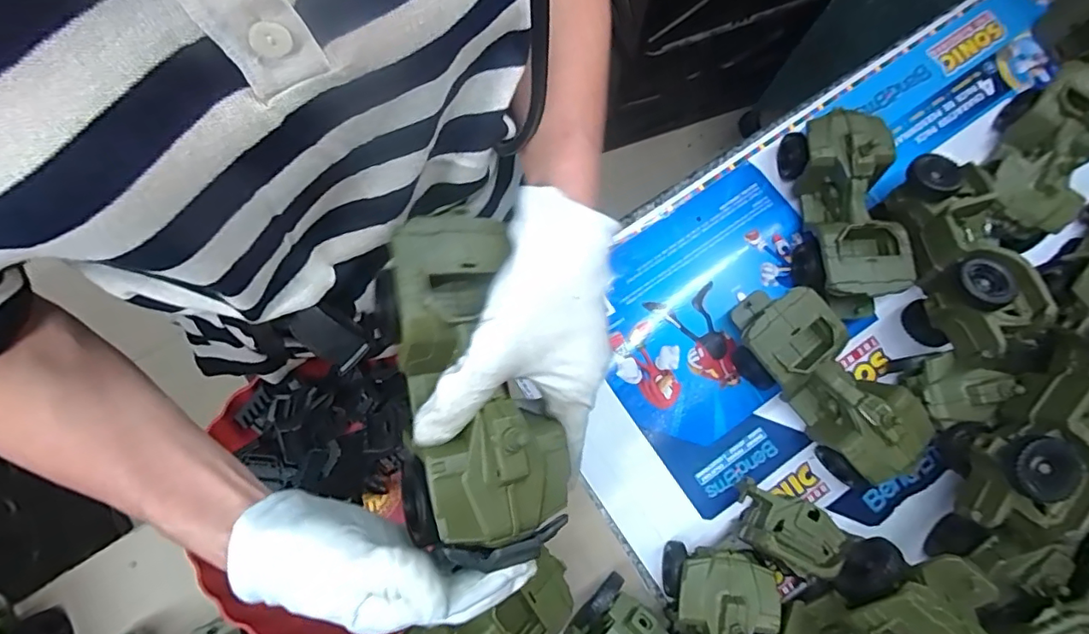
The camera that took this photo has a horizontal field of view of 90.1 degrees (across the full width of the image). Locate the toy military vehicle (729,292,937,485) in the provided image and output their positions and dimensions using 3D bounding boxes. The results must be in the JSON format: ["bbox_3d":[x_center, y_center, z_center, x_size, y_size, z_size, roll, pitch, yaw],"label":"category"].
[{"bbox_3d":[0.246,0.056,0.485,0.077,0.082,0.183,-39,83,-7],"label":"toy military vehicle"}]

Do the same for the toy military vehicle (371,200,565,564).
[{"bbox_3d":[-0.046,0.036,0.294,0.089,0.052,0.186,-15,83,-4],"label":"toy military vehicle"}]

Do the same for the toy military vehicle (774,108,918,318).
[{"bbox_3d":[0.278,-0.094,0.513,0.079,0.081,0.180,-4,80,-2],"label":"toy military vehicle"}]

